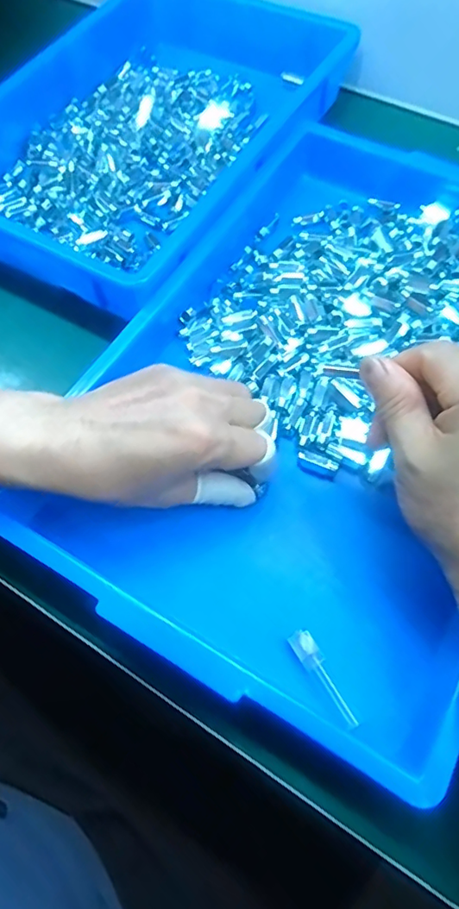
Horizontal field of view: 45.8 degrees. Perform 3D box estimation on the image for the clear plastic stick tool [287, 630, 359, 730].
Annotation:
[{"bbox_3d":[0.052,0.124,0.302,0.012,0.009,0.055,-27,67,-11],"label":"clear plastic stick tool"}]

